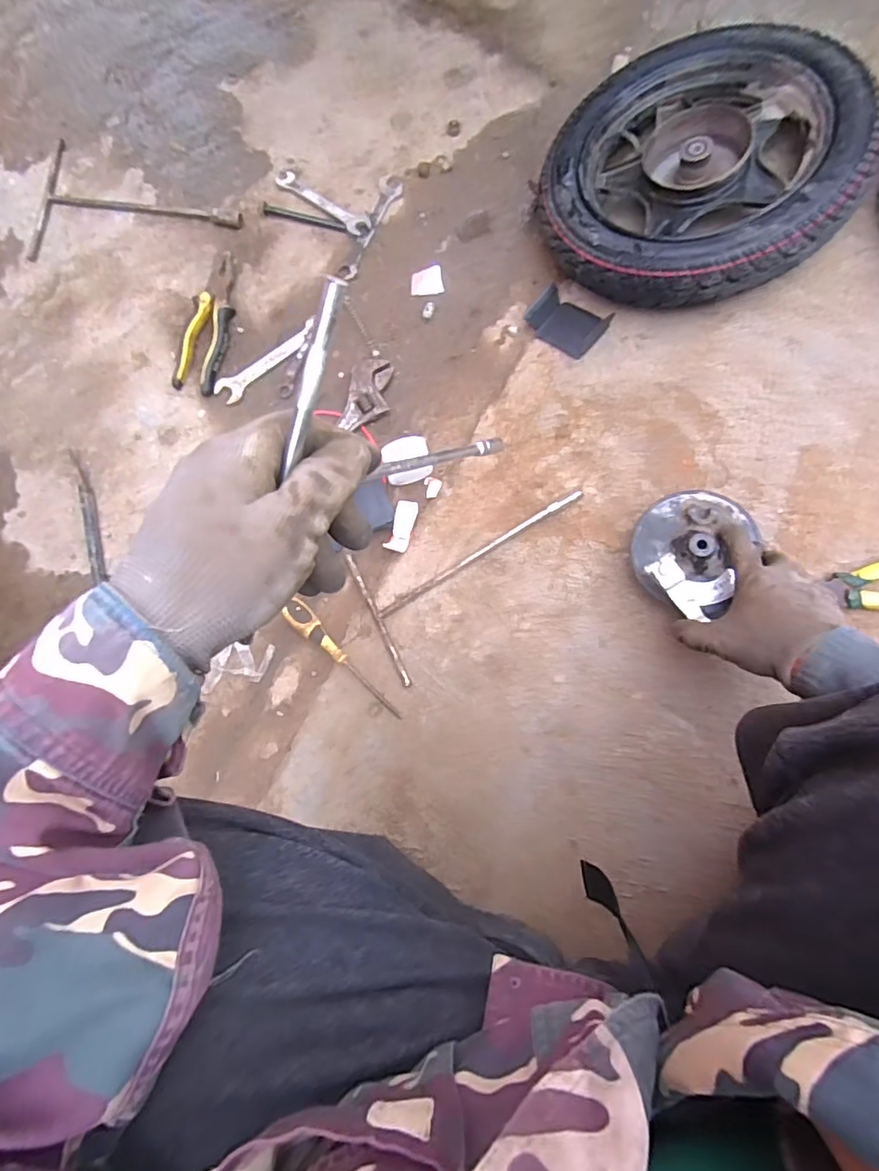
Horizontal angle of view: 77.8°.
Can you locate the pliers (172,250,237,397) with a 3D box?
[{"bbox_3d":[-0.311,-0.357,0.740,0.055,0.021,0.191,17,87,1],"label":"pliers"}]

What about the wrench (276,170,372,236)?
[{"bbox_3d":[-0.162,-0.537,0.759,0.154,0.011,0.033,36,88,1],"label":"wrench"}]

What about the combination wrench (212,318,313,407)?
[{"bbox_3d":[-0.234,-0.309,0.748,0.164,0.012,0.036,-36,88,-2],"label":"combination wrench"}]

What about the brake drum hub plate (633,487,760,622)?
[{"bbox_3d":[0.263,-0.036,0.566,0.111,0.046,0.131,26,88,1],"label":"brake drum hub plate"}]

